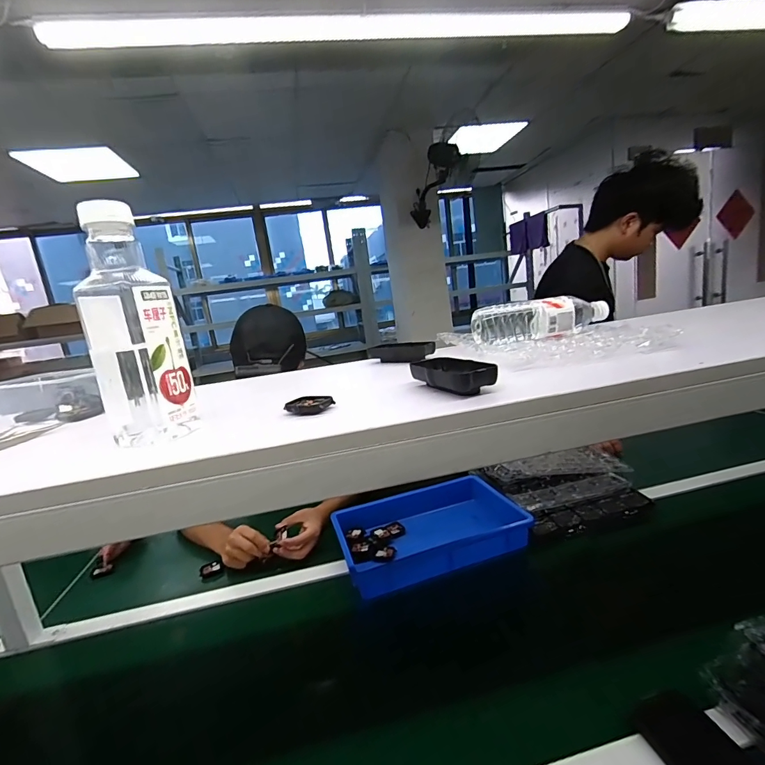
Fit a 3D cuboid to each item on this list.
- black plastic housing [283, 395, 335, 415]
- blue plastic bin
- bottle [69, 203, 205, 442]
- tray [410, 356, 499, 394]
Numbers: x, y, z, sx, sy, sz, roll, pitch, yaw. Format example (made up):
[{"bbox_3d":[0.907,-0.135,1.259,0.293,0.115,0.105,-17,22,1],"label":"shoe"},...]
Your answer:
[{"bbox_3d":[-0.076,0.024,0.419,0.043,0.010,0.041,-2,13,23],"label":"black plastic housing"},{"bbox_3d":[0.095,0.308,0.846,0.366,0.070,0.224,-11,13,-15],"label":"blue plastic bin"},{"bbox_3d":[-0.229,-0.048,0.373,0.075,0.205,0.066,-15,15,-33],"label":"bottle"},{"bbox_3d":[0.073,-0.009,0.434,0.056,0.024,0.113,-12,13,-19],"label":"tray"}]

